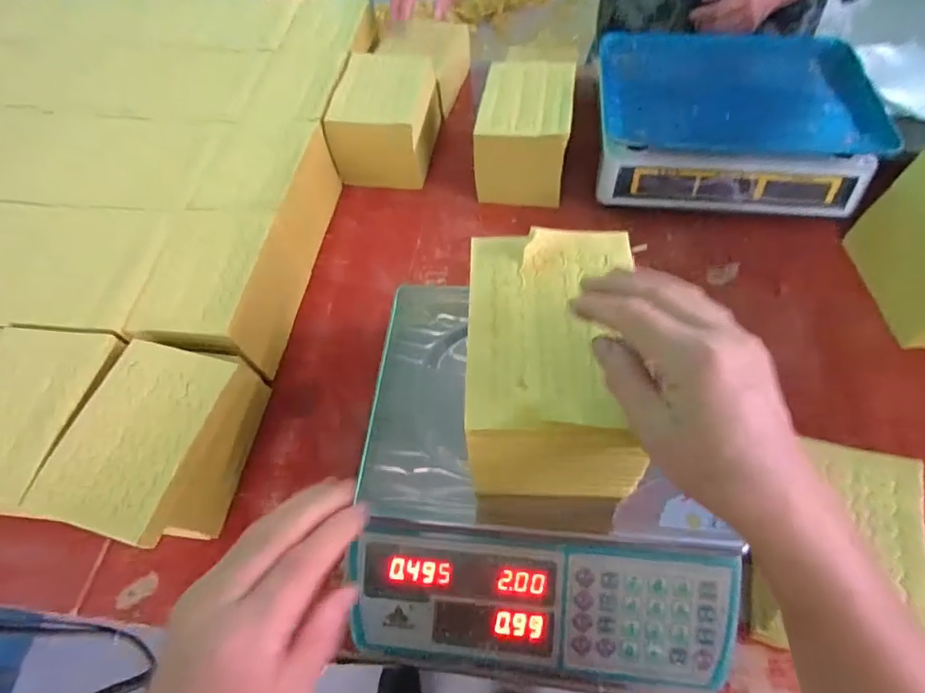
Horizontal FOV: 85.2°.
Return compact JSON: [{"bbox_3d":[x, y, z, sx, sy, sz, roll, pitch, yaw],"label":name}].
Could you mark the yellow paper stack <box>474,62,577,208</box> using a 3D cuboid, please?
[{"bbox_3d":[0.079,-0.289,0.690,0.129,0.110,0.169,6,60,6],"label":"yellow paper stack"}]

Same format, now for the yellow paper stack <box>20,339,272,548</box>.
[{"bbox_3d":[-0.277,0.093,0.477,0.118,0.100,0.171,9,60,7],"label":"yellow paper stack"}]

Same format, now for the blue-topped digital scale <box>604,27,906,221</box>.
[{"bbox_3d":[0.348,-0.307,0.676,0.330,0.093,0.256,4,60,5],"label":"blue-topped digital scale"}]

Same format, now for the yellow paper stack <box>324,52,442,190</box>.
[{"bbox_3d":[-0.108,-0.326,0.727,0.119,0.106,0.163,6,60,6],"label":"yellow paper stack"}]

